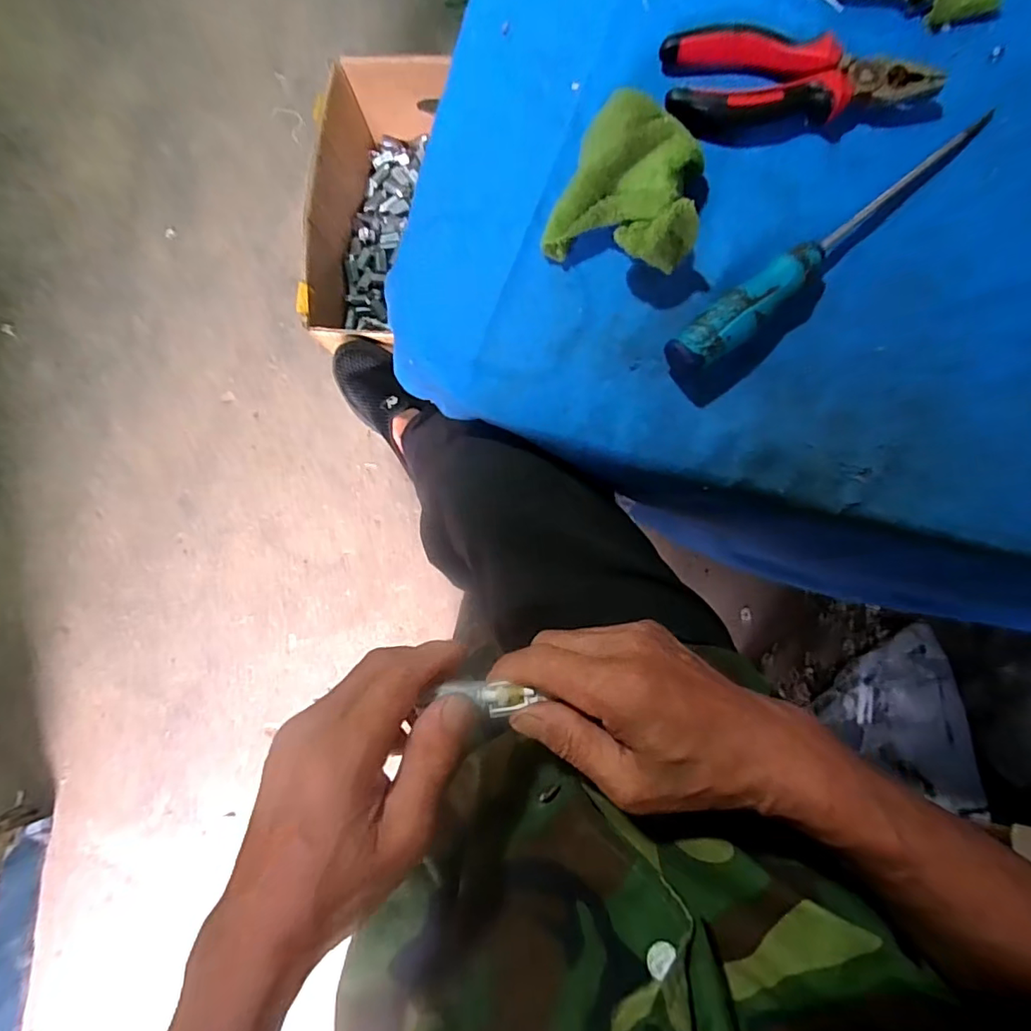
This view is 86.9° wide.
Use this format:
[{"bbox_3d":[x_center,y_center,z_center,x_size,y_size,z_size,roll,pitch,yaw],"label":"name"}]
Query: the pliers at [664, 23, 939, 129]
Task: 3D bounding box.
[{"bbox_3d":[0.171,-0.270,0.333,0.156,0.019,0.061,-3,87,2],"label":"pliers"}]

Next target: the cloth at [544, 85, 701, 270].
[{"bbox_3d":[0.070,-0.194,0.321,0.084,0.043,0.093,19,88,3],"label":"cloth"}]

